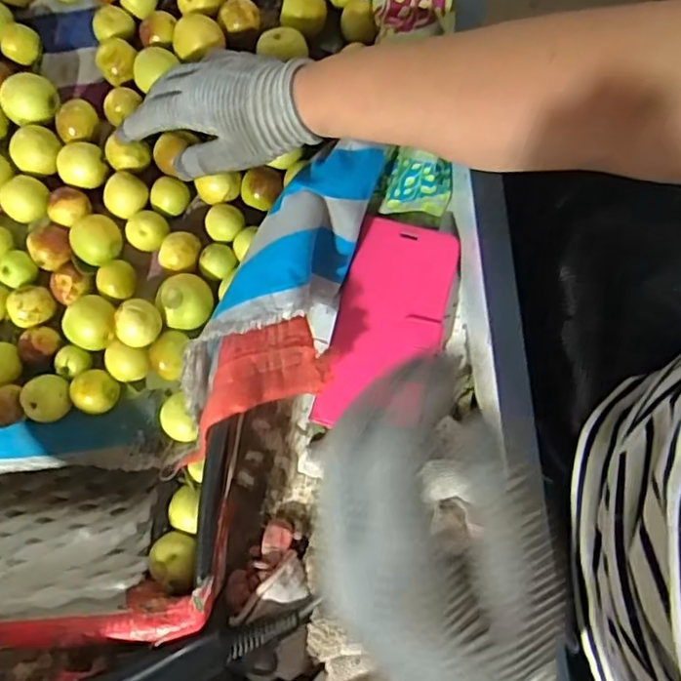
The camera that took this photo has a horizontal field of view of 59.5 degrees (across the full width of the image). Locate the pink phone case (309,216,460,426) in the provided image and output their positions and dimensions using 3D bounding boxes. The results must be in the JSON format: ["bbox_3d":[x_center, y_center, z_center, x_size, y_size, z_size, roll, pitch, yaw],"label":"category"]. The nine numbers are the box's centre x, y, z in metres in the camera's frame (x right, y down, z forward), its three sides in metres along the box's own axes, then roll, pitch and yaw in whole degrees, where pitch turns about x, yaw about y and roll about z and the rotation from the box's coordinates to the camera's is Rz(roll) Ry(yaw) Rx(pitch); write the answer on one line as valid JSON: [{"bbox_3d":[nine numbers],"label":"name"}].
[{"bbox_3d":[0.037,-0.013,0.463,0.080,0.015,0.164,14,77,5],"label":"pink phone case"}]

